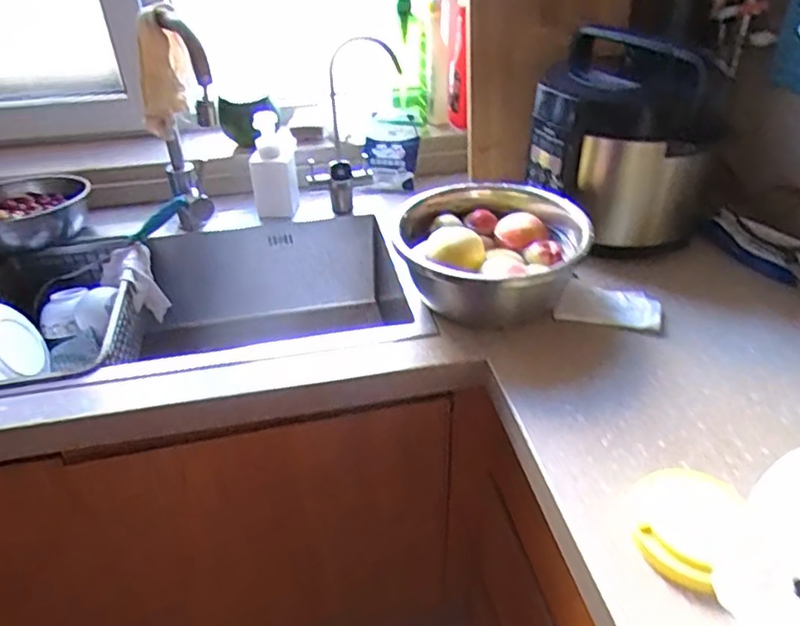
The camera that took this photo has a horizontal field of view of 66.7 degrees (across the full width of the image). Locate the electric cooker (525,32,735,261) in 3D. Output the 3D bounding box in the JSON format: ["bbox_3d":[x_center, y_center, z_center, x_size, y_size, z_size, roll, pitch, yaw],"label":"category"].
[{"bbox_3d":[0.359,-0.266,0.971,0.271,0.285,0.250,14,40,21],"label":"electric cooker"}]

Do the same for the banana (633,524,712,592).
[{"bbox_3d":[0.242,0.223,0.546,0.023,0.029,0.073,-25,42,-26],"label":"banana"}]

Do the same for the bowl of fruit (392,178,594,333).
[{"bbox_3d":[0.131,-0.083,0.887,0.258,0.113,0.265,0,37,4],"label":"bowl of fruit"}]

